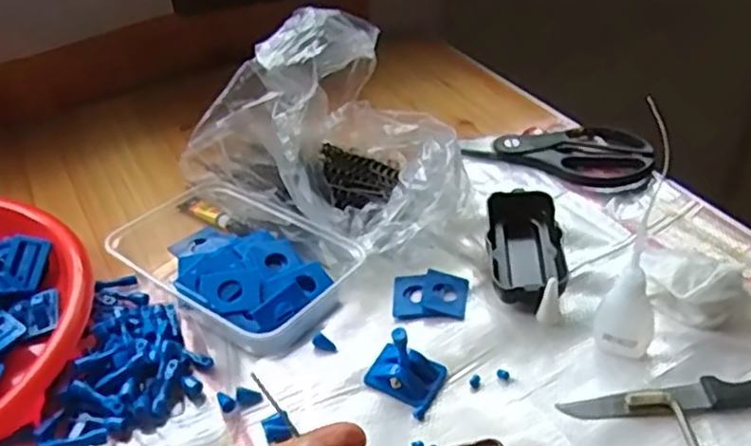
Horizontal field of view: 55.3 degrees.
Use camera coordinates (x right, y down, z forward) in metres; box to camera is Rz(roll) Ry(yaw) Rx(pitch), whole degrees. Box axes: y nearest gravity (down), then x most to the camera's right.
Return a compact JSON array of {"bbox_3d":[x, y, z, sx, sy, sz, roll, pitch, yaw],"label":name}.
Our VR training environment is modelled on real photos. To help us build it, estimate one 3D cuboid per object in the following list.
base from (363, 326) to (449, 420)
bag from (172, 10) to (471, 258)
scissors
[{"bbox_3d":[0.019,0.081,0.439,0.045,0.042,0.038,24,45,32],"label":"base"},{"bbox_3d":[-0.028,-0.072,0.560,0.165,0.142,0.209,-33,46,-32],"label":"bag"},{"bbox_3d":[0.165,-0.064,0.632,0.168,0.018,0.071,17,42,25],"label":"scissors"}]

